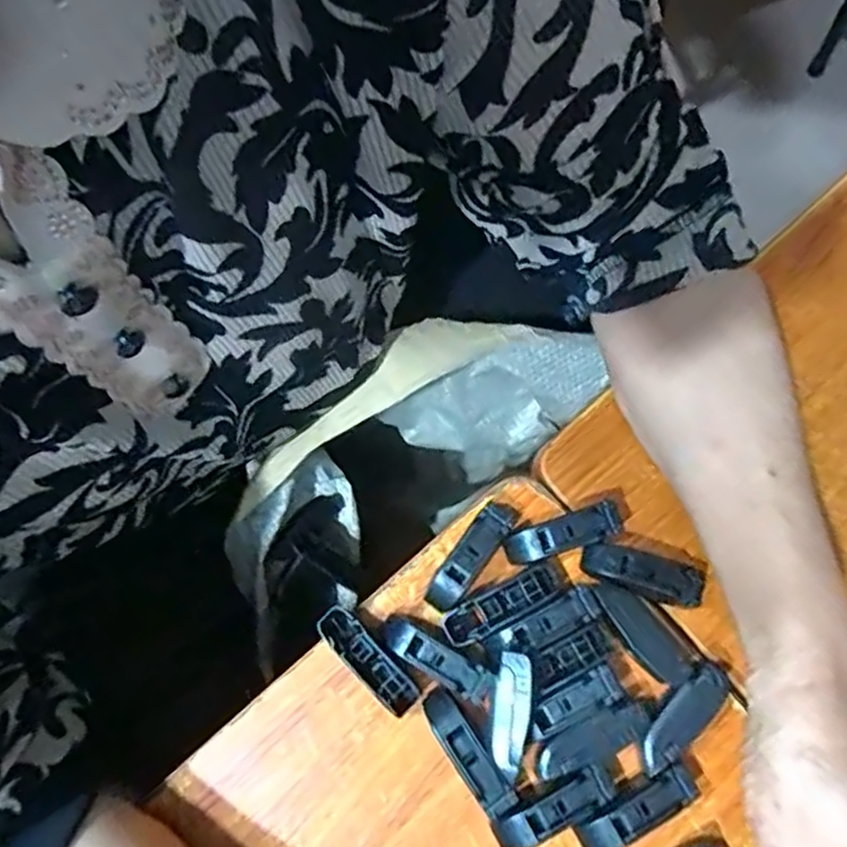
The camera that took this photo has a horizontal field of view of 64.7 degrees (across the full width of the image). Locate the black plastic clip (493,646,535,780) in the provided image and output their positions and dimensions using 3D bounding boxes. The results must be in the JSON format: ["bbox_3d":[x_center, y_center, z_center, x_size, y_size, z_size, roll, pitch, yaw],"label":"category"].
[{"bbox_3d":[0.038,0.123,0.284,0.015,0.009,0.050,2,77,-1],"label":"black plastic clip"}]

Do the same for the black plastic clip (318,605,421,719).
[{"bbox_3d":[-0.026,0.108,0.307,0.017,0.015,0.055,-43,82,-9],"label":"black plastic clip"}]

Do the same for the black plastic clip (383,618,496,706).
[{"bbox_3d":[0.005,0.107,0.306,0.052,0.016,0.016,30,79,5],"label":"black plastic clip"}]

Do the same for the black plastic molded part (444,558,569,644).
[{"bbox_3d":[0.039,0.083,0.312,0.063,0.012,0.017,-28,80,-7],"label":"black plastic molded part"}]

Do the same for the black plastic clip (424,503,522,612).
[{"bbox_3d":[0.022,0.063,0.317,0.017,0.015,0.057,35,79,6],"label":"black plastic clip"}]

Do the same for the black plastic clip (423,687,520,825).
[{"bbox_3d":[0.019,0.146,0.297,0.016,0.018,0.057,-36,81,-8],"label":"black plastic clip"}]

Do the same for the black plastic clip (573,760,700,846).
[{"bbox_3d":[0.092,0.169,0.294,0.054,0.017,0.016,-30,80,-7],"label":"black plastic clip"}]

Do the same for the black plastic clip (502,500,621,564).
[{"bbox_3d":[0.065,0.053,0.321,0.055,0.019,0.017,-18,79,-5],"label":"black plastic clip"}]

